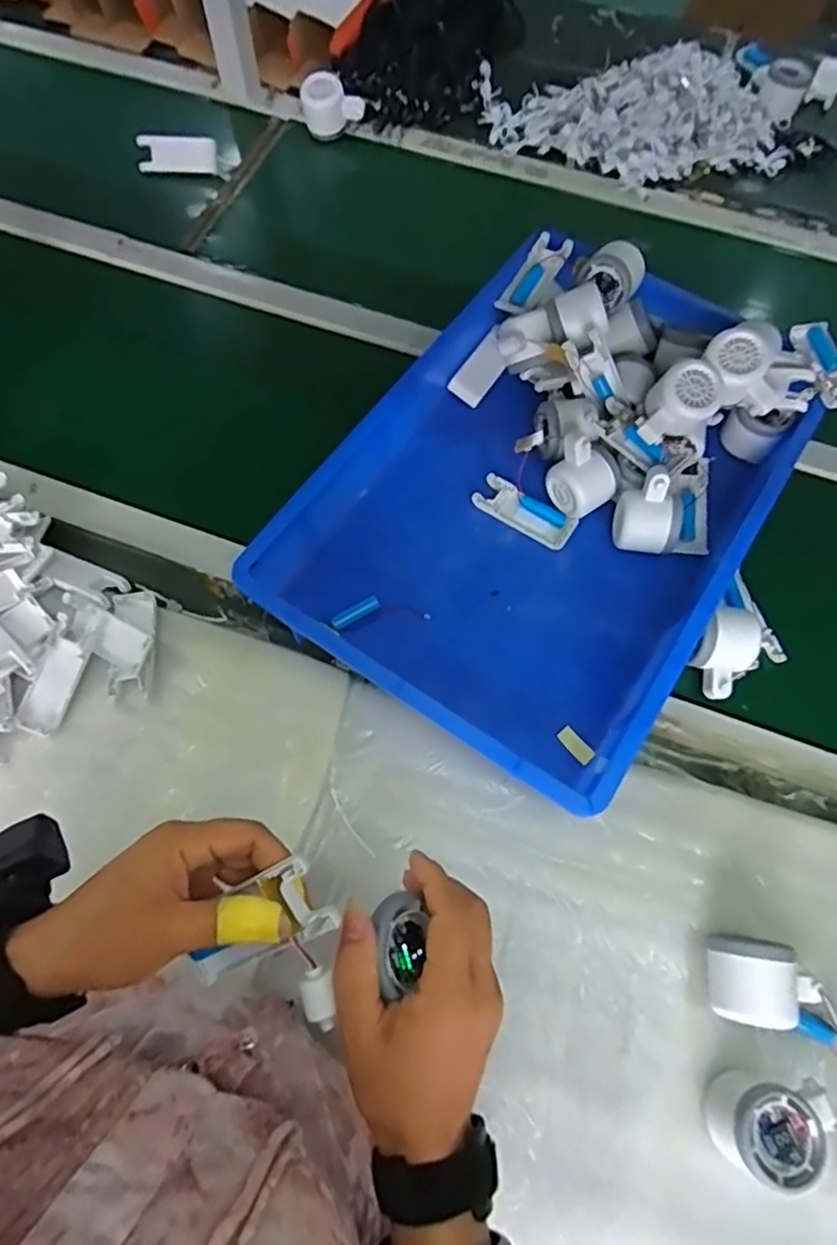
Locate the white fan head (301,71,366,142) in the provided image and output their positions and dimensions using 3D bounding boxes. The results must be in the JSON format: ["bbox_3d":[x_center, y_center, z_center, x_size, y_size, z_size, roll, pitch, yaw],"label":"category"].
[{"bbox_3d":[-0.119,-0.718,0.890,0.082,0.046,0.049,-25,71,-11],"label":"white fan head"}]

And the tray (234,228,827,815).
[{"bbox_3d":[0.125,-0.125,0.634,0.366,0.072,0.505,33,71,12],"label":"tray"}]

